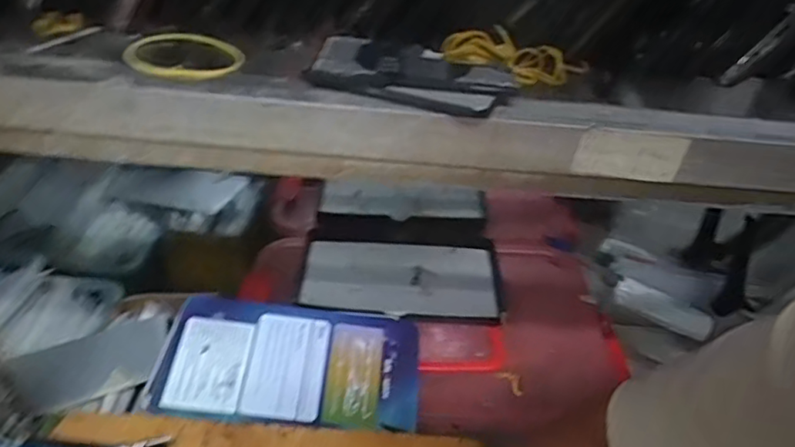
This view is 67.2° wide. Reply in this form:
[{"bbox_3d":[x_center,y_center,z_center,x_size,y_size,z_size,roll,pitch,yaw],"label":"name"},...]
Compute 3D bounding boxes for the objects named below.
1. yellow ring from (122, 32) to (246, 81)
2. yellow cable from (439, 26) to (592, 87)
[{"bbox_3d":[-0.104,-0.083,0.293,0.055,0.008,0.050,5,35,-3],"label":"yellow ring"},{"bbox_3d":[0.064,-0.084,0.303,0.081,0.026,0.025,-3,36,-13],"label":"yellow cable"}]

